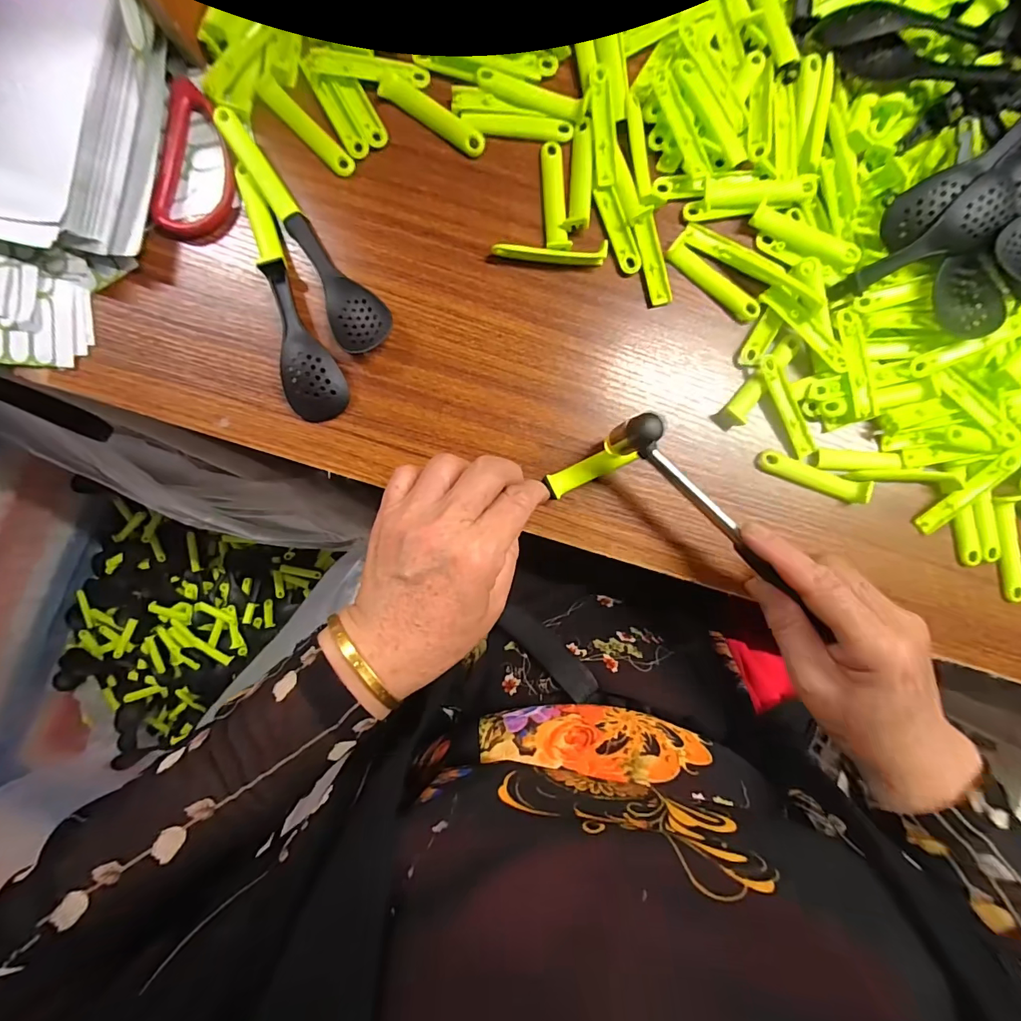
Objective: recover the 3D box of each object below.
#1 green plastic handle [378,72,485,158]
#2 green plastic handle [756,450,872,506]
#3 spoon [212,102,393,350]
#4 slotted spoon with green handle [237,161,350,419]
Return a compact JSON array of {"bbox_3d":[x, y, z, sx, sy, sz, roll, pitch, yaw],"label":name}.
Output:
[{"bbox_3d":[-0.052,-0.266,0.309,0.076,0.006,0.017,32,93,-2],"label":"green plastic handle"},{"bbox_3d":[0.211,-0.023,0.321,0.076,0.014,0.016,18,93,-2],"label":"green plastic handle"},{"bbox_3d":[-0.137,-0.183,0.307,0.037,0.015,0.169,-33,93,1],"label":"spoon"},{"bbox_3d":[-0.146,-0.144,0.305,0.037,0.017,0.166,-14,93,0],"label":"slotted spoon with green handle"}]

